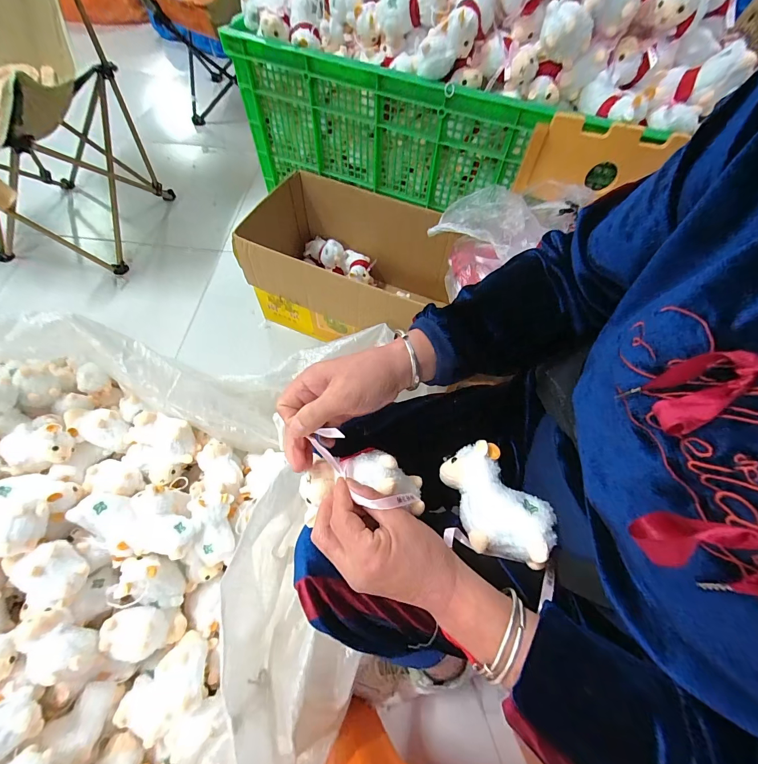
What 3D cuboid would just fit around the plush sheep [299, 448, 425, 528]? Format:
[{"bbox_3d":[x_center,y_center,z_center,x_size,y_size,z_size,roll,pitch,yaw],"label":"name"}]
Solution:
[{"bbox_3d":[-0.016,0.102,0.355,0.121,0.063,0.061,-1,61,-7],"label":"plush sheep"}]

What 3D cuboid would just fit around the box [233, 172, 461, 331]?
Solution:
[{"bbox_3d":[-0.056,-0.285,0.921,0.486,0.274,0.323,21,62,9],"label":"box"}]

